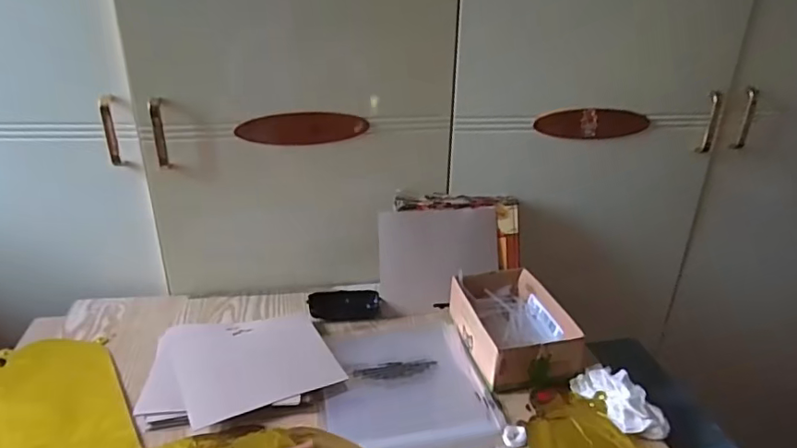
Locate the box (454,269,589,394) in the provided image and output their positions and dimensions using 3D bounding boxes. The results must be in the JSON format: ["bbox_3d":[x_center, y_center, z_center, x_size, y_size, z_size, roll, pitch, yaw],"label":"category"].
[{"bbox_3d":[0.158,0.143,0.756,0.132,0.068,0.183,-6,25,-15],"label":"box"}]

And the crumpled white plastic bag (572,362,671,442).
[{"bbox_3d":[0.270,0.211,0.657,0.064,0.031,0.116,-11,27,-25],"label":"crumpled white plastic bag"}]

